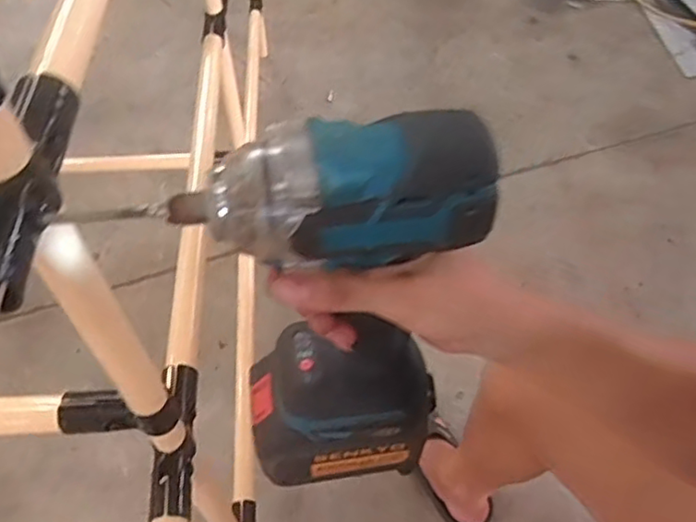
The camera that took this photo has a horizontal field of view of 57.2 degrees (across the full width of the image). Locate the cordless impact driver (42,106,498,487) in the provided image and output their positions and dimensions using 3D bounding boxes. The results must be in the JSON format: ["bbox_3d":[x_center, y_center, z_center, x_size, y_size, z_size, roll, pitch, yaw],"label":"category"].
[{"bbox_3d":[-0.029,0.033,0.353,0.177,0.241,0.072,8,47,-1],"label":"cordless impact driver"}]

